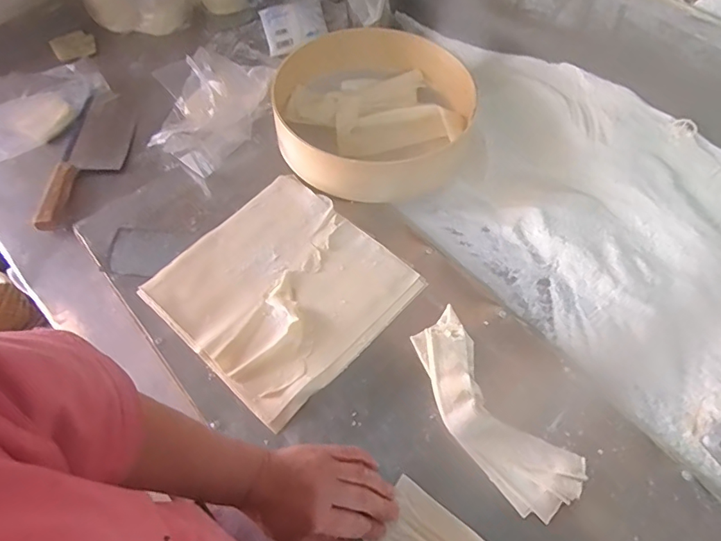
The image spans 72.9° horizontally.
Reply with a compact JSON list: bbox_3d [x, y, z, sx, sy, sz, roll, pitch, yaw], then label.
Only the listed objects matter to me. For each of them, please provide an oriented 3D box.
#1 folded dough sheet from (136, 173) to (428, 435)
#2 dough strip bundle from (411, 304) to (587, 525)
[{"bbox_3d":[-0.093,0.017,0.593,0.254,0.019,0.249,39,69,20],"label":"folded dough sheet"},{"bbox_3d":[0.133,0.146,0.511,0.088,0.021,0.220,-33,66,-15],"label":"dough strip bundle"}]

